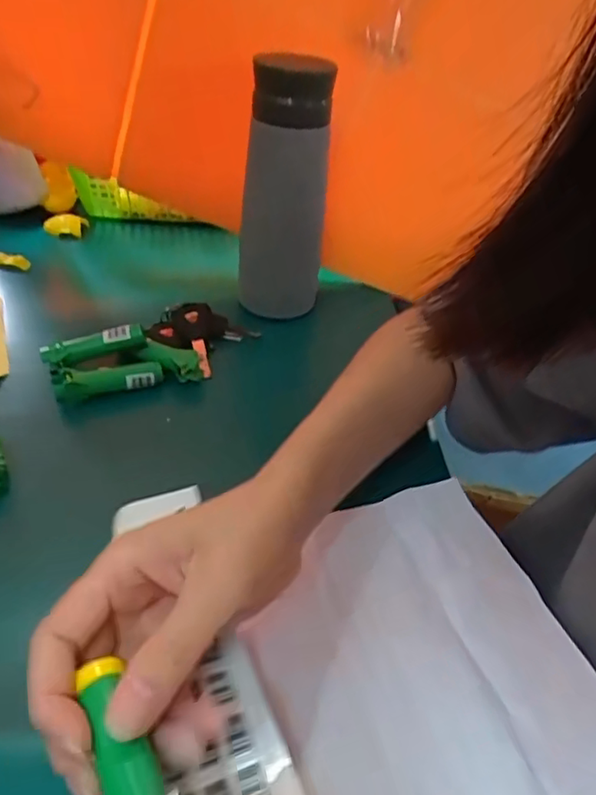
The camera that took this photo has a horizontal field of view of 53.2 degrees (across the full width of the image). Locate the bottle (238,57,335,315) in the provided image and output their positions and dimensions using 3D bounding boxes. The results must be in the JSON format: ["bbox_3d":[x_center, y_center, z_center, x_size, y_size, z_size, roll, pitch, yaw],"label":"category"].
[{"bbox_3d":[-0.010,-0.166,0.496,0.066,0.202,0.054,9,39,2],"label":"bottle"}]

